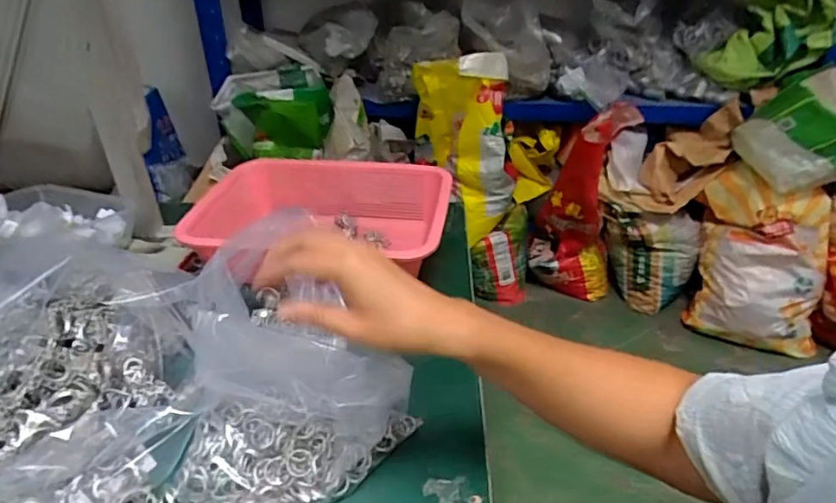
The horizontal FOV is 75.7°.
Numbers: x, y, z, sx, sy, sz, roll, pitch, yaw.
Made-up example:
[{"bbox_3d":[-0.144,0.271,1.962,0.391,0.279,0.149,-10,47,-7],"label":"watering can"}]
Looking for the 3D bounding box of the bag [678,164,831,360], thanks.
[{"bbox_3d":[1.019,0.025,1.609,0.333,0.543,0.147,4,6,12],"label":"bag"}]

